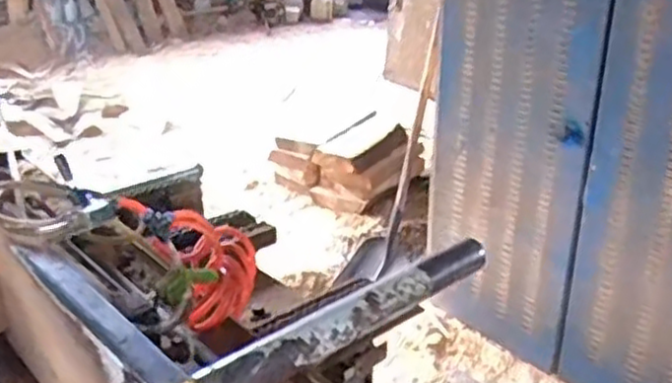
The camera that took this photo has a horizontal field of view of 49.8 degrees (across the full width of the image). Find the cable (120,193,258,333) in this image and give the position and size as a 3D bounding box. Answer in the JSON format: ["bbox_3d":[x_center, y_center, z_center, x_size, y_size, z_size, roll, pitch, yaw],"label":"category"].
[{"bbox_3d":[-0.211,0.098,1.112,0.193,0.214,0.093,-17,30,-32],"label":"cable"}]

